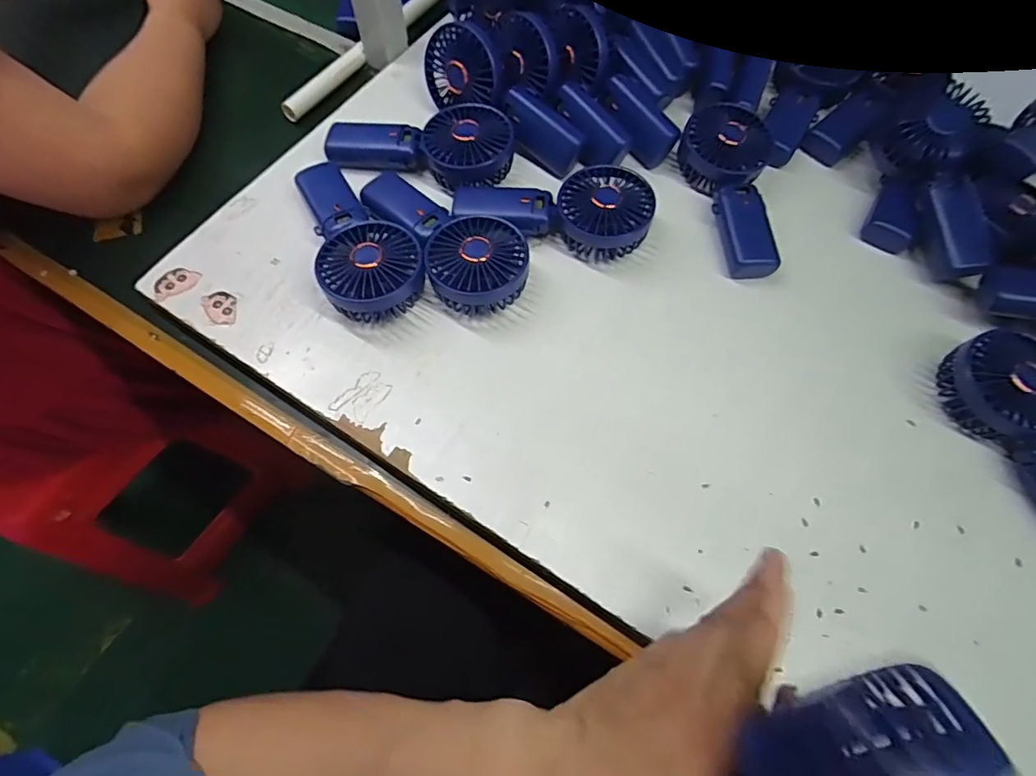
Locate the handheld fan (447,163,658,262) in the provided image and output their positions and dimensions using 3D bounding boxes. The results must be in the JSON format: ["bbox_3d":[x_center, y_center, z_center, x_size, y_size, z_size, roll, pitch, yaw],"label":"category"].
[{"bbox_3d":[0.034,-0.168,0.477,0.179,0.047,0.082,13,66,5],"label":"handheld fan"}]

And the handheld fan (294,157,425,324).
[{"bbox_3d":[-0.144,-0.138,0.458,0.081,0.046,0.184,-23,68,-11],"label":"handheld fan"}]

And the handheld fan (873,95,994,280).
[{"bbox_3d":[0.384,-0.182,0.470,0.078,0.048,0.170,-7,81,-4],"label":"handheld fan"}]

